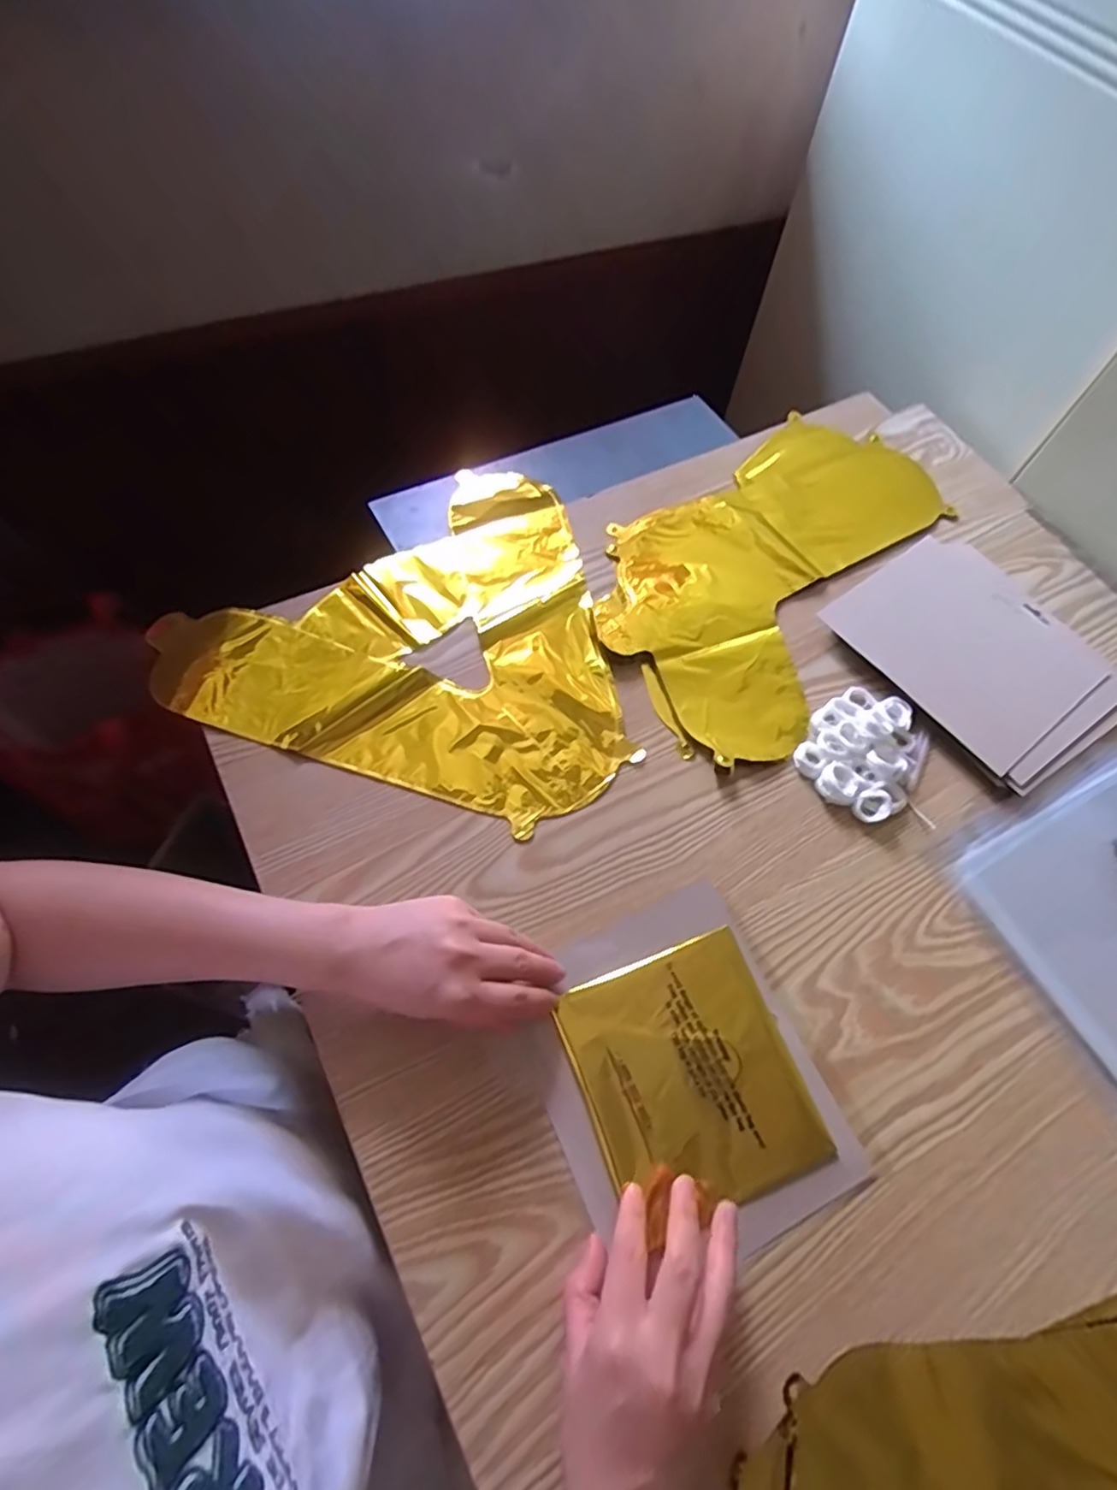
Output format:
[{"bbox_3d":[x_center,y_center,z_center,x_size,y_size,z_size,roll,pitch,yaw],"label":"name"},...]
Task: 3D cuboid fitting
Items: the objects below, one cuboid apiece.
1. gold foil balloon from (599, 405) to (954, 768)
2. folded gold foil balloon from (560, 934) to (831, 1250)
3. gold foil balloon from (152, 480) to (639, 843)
[{"bbox_3d":[0.193,-0.175,0.600,0.220,0.007,0.415,36,66,14],"label":"gold foil balloon"},{"bbox_3d":[0.082,0.205,0.405,0.131,0.010,0.141,-17,65,-13],"label":"folded gold foil balloon"},{"bbox_3d":[-0.099,-0.123,0.551,0.362,0.006,0.338,19,63,6],"label":"gold foil balloon"}]

